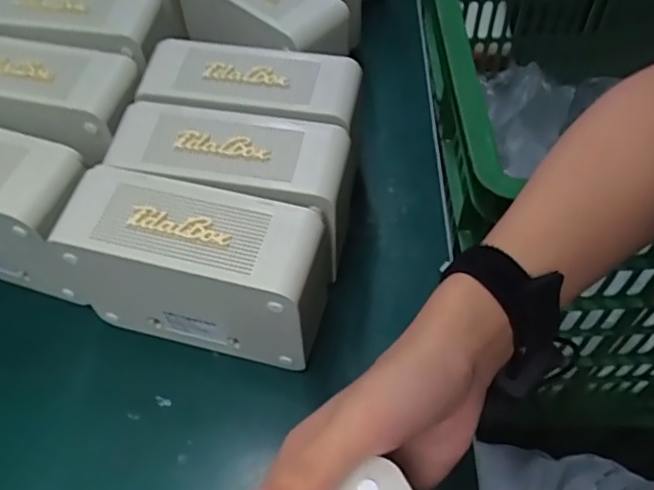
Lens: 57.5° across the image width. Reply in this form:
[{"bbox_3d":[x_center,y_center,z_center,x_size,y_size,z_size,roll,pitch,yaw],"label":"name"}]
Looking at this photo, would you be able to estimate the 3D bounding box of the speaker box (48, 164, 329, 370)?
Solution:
[{"bbox_3d":[-0.071,0.020,0.350,0.148,0.105,0.057,10,56,8],"label":"speaker box"}]

